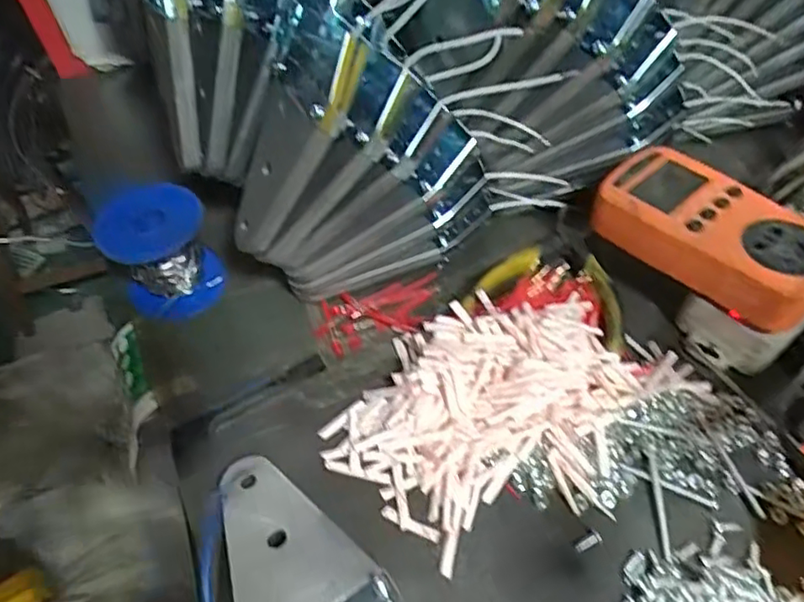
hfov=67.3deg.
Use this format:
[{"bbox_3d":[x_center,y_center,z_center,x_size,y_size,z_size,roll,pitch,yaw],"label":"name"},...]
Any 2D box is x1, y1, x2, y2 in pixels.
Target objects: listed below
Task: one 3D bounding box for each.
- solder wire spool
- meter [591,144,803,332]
[{"bbox_3d":[-0.152,-0.030,0.385,0.064,0.070,0.059,-30,57,-19],"label":"solder wire spool"},{"bbox_3d":[0.179,-0.039,0.350,0.067,0.035,0.128,-36,59,-23],"label":"meter"}]

